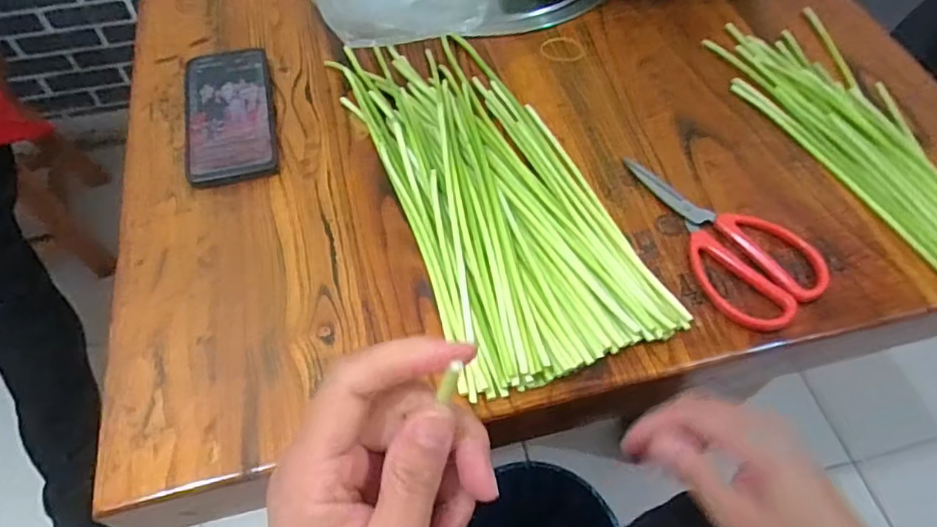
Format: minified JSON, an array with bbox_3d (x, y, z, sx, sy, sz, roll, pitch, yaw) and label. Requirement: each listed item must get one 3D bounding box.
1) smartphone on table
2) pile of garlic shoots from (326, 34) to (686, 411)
[{"bbox_3d":[-0.222,-0.140,0.545,0.077,0.016,0.158,-12,57,-8],"label":"smartphone on table"},{"bbox_3d":[0.015,-0.078,0.503,0.163,0.031,0.371,-18,59,-12],"label":"pile of garlic shoots"}]

